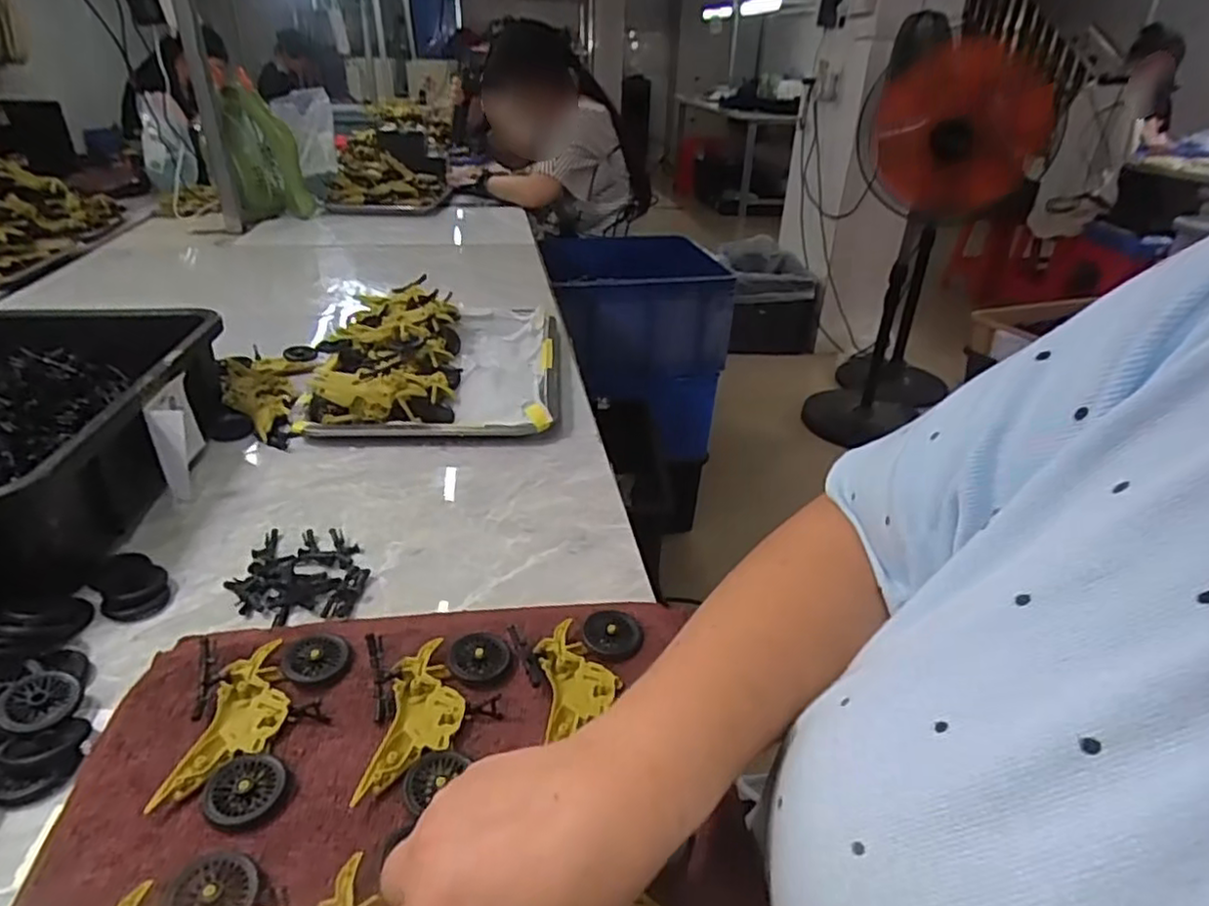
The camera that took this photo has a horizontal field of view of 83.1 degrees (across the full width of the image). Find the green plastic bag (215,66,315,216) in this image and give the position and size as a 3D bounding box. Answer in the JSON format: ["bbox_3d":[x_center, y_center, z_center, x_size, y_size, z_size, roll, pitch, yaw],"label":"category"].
[{"bbox_3d":[-0.737,-0.658,1.489,0.151,0.283,0.131,-13,33,-25],"label":"green plastic bag"}]

